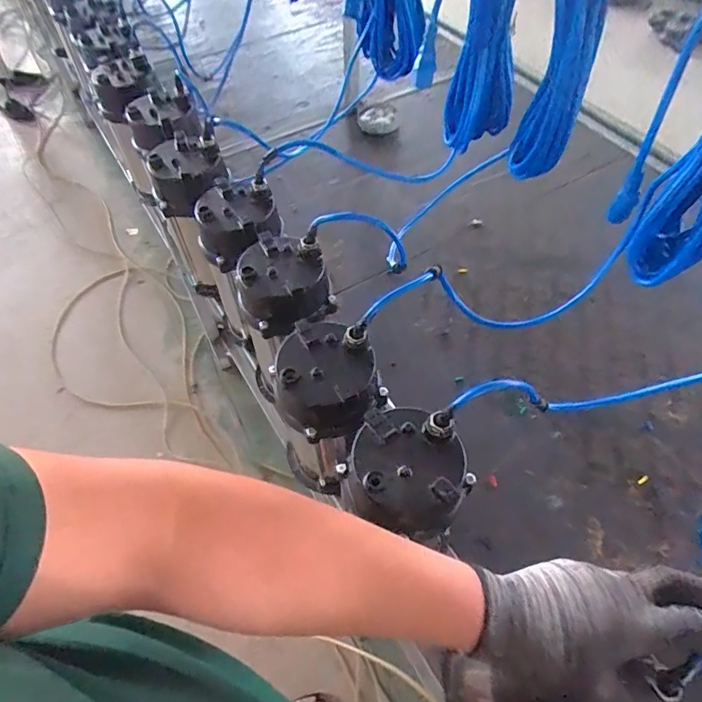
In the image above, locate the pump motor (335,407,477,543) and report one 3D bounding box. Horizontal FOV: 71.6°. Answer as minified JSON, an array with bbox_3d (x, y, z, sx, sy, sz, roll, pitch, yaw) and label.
[{"bbox_3d":[0.056,0.123,0.487,0.123,0.083,0.111,24,60,16],"label":"pump motor"}]

